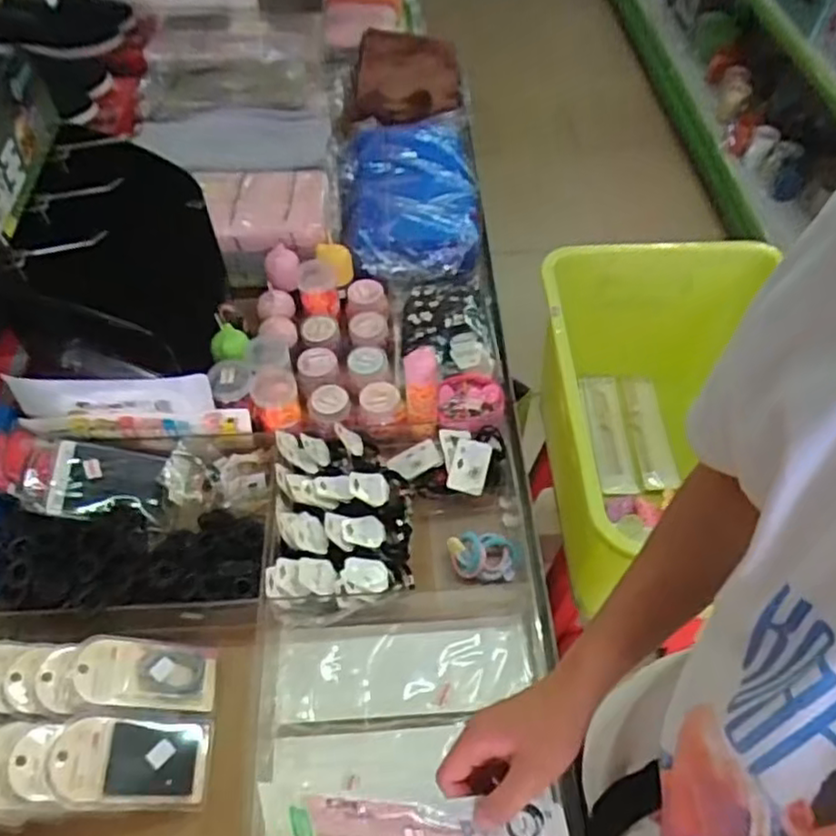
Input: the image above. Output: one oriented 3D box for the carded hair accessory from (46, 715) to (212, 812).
[{"bbox_3d":[-0.274,0.331,0.651,0.143,0.016,0.081,14,45,-28],"label":"carded hair accessory"}]

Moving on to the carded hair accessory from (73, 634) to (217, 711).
[{"bbox_3d":[-0.281,0.266,0.701,0.139,0.008,0.069,17,49,-23],"label":"carded hair accessory"}]

